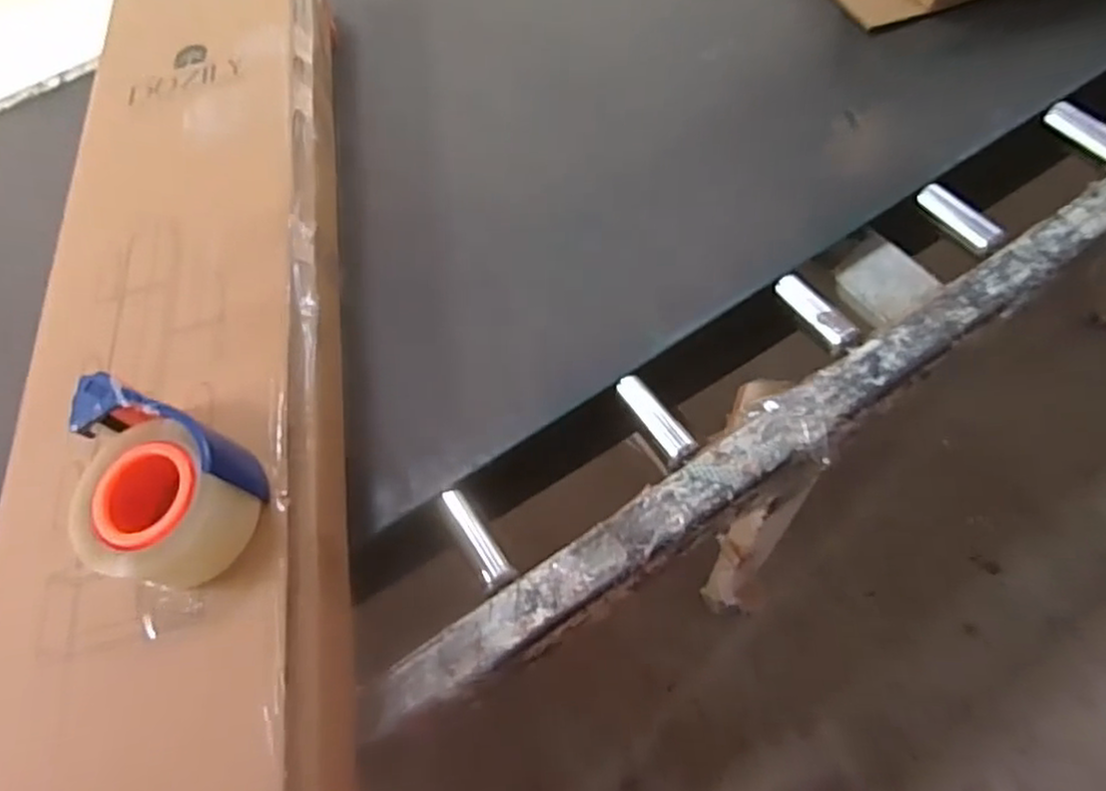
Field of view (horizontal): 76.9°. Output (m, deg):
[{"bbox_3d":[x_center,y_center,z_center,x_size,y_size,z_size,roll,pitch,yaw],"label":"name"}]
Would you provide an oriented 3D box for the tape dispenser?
[{"bbox_3d":[-0.286,0.065,0.491,0.137,0.070,0.117,20,65,14],"label":"tape dispenser"}]

